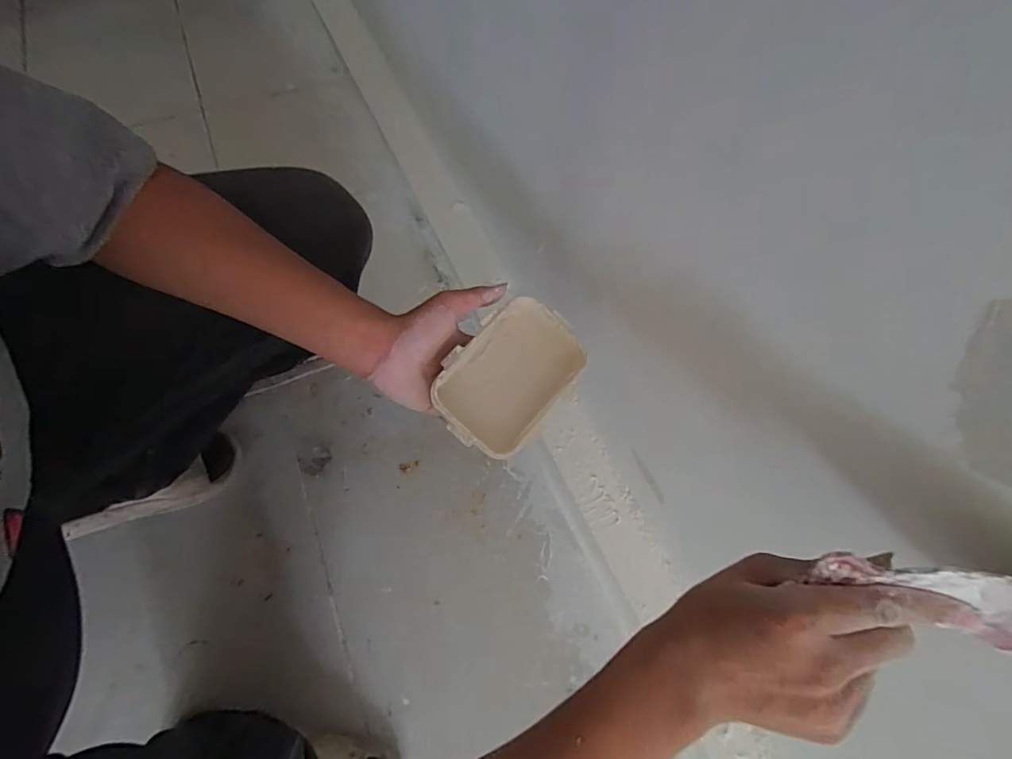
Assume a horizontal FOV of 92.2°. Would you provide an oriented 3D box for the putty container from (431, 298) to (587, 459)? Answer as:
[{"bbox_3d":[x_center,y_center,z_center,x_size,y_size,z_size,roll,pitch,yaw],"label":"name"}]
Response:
[{"bbox_3d":[-0.001,-0.002,0.462,0.103,0.050,0.147,42,72,-5],"label":"putty container"}]

